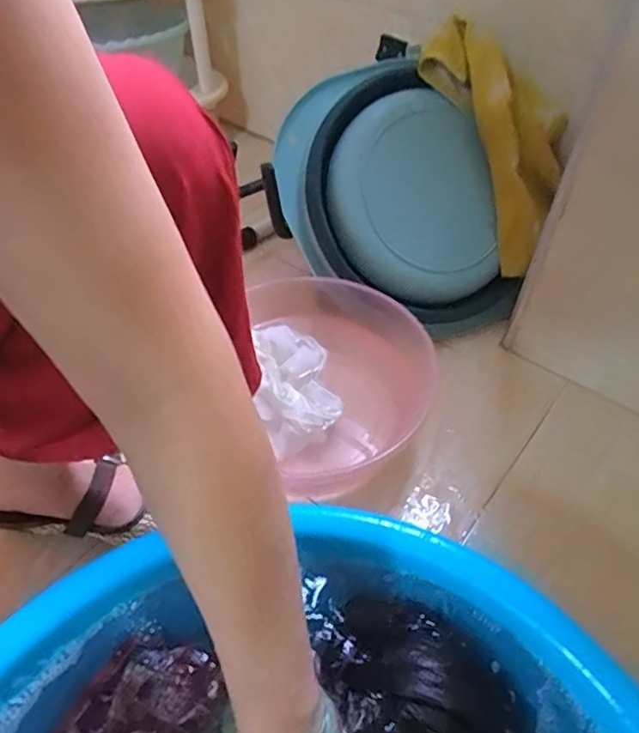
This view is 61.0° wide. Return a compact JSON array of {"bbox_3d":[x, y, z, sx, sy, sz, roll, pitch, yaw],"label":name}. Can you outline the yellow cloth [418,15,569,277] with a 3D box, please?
[{"bbox_3d":[0.252,-0.303,0.721,0.143,0.326,0.112,-37,19,-32],"label":"yellow cloth"}]

